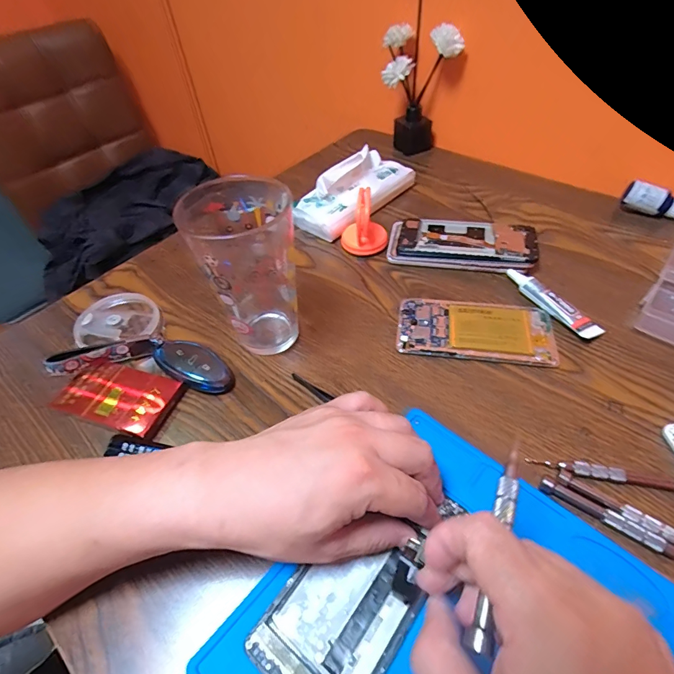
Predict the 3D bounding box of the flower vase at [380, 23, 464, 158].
[{"bbox_3d":[0.121,-0.361,0.592,0.106,0.160,0.062,9,51,12],"label":"flower vase"}]

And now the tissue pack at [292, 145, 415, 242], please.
[{"bbox_3d":[0.030,-0.198,0.522,0.170,0.063,0.071,-38,56,-25],"label":"tissue pack"}]

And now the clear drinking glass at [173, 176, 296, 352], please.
[{"bbox_3d":[-0.072,-0.055,0.354,0.083,0.142,0.083,-13,49,-7],"label":"clear drinking glass"}]

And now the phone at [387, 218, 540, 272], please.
[{"bbox_3d":[0.142,-0.110,0.461,0.158,0.023,0.077,10,51,13],"label":"phone"}]

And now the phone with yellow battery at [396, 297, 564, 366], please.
[{"bbox_3d":[0.131,-0.007,0.382,0.141,0.011,0.068,5,50,9],"label":"phone with yellow battery"}]

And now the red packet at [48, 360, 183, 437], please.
[{"bbox_3d":[-0.193,0.052,0.354,0.098,0.014,0.056,14,52,16],"label":"red packet"}]

